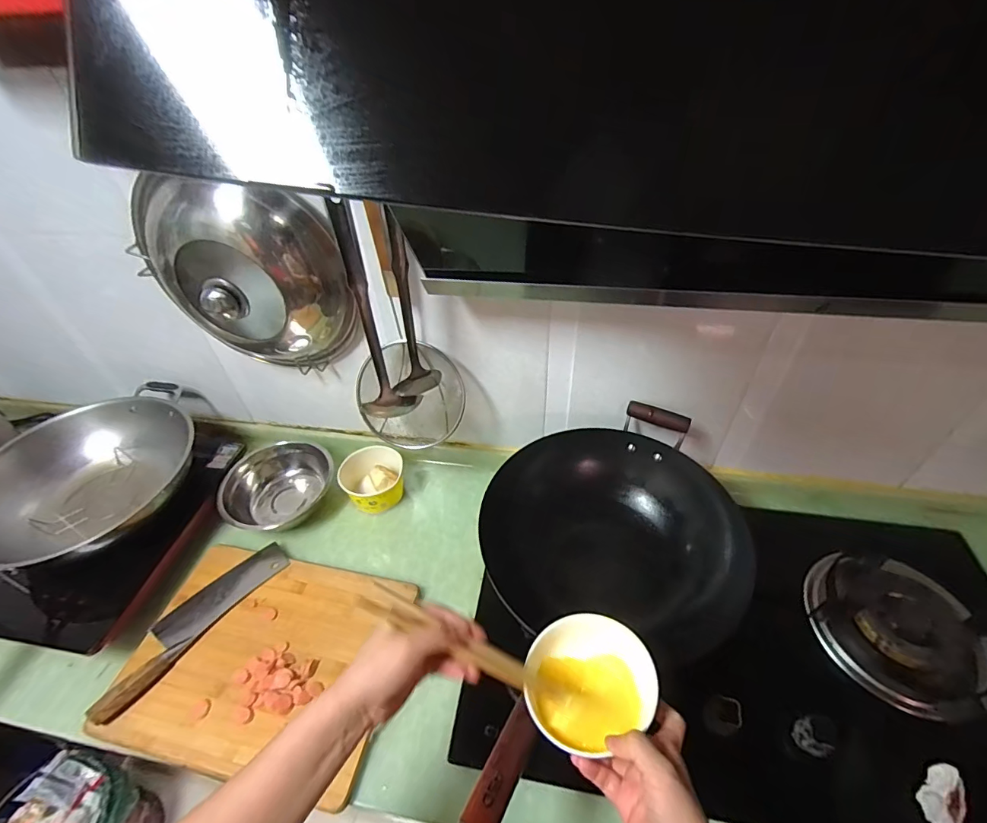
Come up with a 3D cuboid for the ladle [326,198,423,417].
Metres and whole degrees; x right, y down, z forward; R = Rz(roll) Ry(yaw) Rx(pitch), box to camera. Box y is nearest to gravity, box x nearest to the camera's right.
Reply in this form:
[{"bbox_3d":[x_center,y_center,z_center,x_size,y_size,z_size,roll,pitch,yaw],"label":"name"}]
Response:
[{"bbox_3d":[-0.157,-0.102,0.587,0.053,0.314,0.060,20,49,23],"label":"ladle"}]

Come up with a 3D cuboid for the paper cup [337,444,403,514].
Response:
[{"bbox_3d":[-0.219,0.124,0.846,0.100,0.073,0.109,-2,44,2],"label":"paper cup"}]

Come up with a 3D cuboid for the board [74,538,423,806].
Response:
[{"bbox_3d":[-0.328,0.344,0.659,0.371,0.036,0.273,7,45,10],"label":"board"}]

